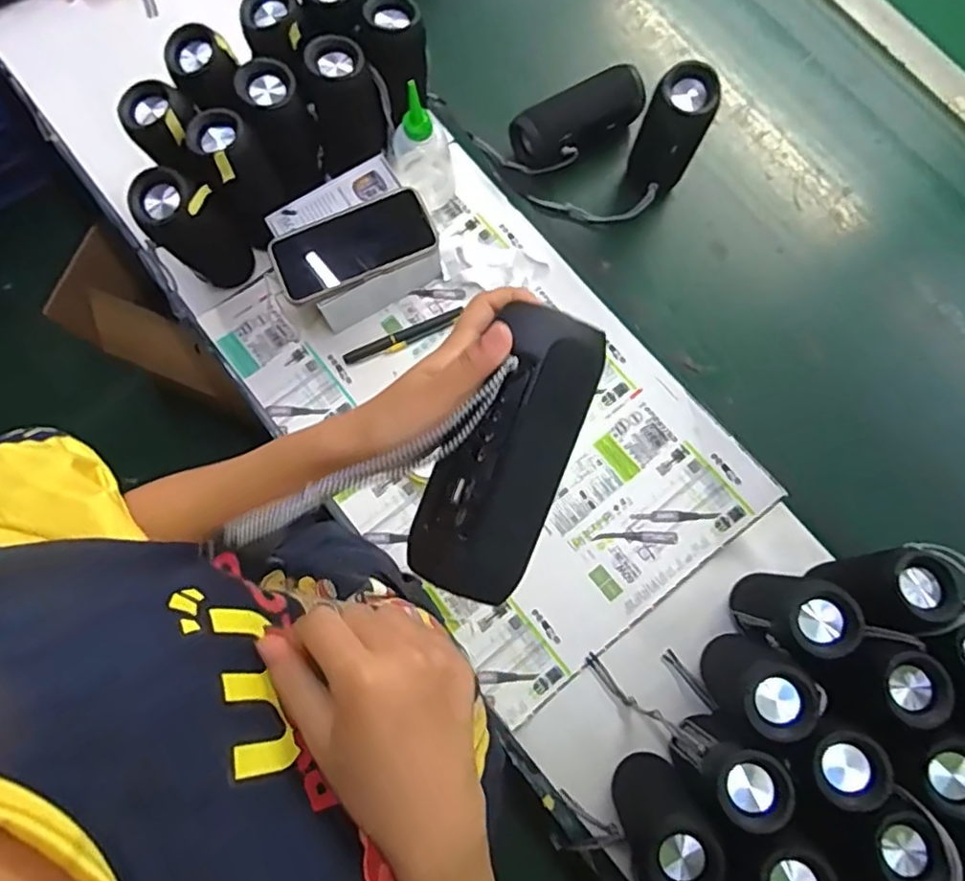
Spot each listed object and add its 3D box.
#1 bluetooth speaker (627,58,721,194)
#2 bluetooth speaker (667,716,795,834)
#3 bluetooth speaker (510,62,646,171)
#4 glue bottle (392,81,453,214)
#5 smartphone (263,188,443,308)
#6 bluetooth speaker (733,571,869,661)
[{"bbox_3d":[0.196,-0.317,0.672,0.066,0.158,0.060,25,79,4],"label":"bluetooth speaker"},{"bbox_3d":[0.204,0.275,0.531,0.059,0.148,0.052,-8,79,-3],"label":"bluetooth speaker"},{"bbox_3d":[0.112,-0.375,0.734,0.155,0.058,0.062,-27,81,-6],"label":"bluetooth speaker"},{"bbox_3d":[-0.065,-0.315,0.664,0.068,0.138,0.065,-14,79,-4],"label":"glue bottle"},{"bbox_3d":[-0.129,-0.196,0.629,0.163,0.015,0.080,-23,80,-6],"label":"smartphone"},{"bbox_3d":[0.267,0.153,0.562,0.056,0.150,0.063,0,79,-1],"label":"bluetooth speaker"}]

